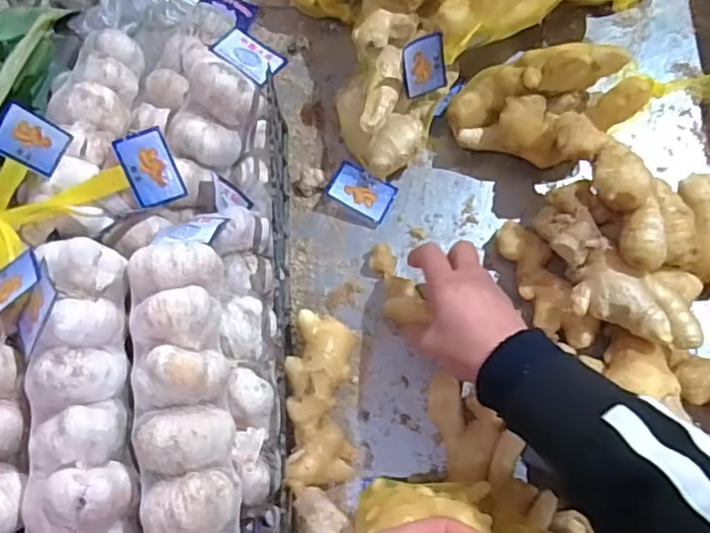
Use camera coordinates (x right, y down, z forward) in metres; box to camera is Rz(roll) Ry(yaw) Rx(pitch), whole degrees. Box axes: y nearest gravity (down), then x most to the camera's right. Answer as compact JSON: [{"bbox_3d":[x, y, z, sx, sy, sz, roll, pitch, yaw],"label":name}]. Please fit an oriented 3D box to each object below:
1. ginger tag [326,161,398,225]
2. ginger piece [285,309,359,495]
[{"bbox_3d":[0.006,-0.070,0.587,0.059,0.010,0.038,29,91,4],"label":"ginger tag"},{"bbox_3d":[-0.028,0.113,0.531,0.053,0.050,0.141,-3,67,2],"label":"ginger piece"}]

